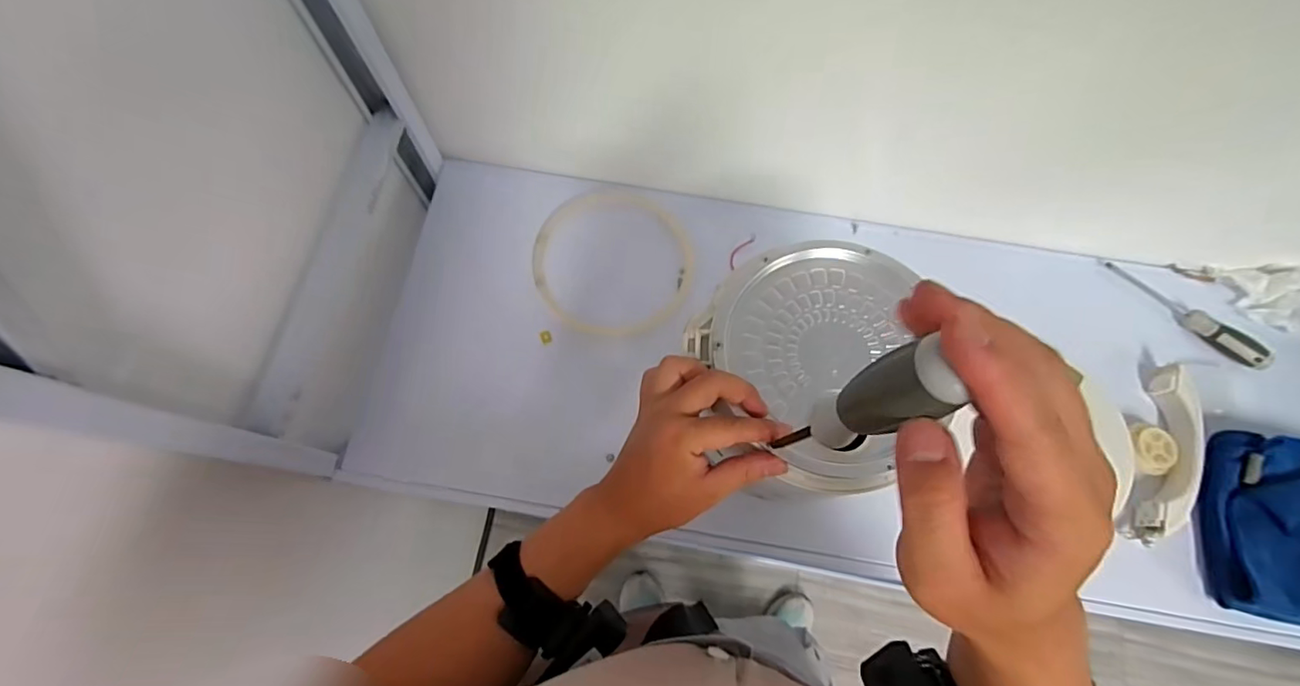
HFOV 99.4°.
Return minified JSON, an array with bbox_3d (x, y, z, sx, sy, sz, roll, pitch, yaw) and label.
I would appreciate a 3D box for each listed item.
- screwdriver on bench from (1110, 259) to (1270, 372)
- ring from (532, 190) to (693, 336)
[{"bbox_3d":[0.627,-0.033,0.645,0.188,0.025,0.031,41,75,12],"label":"screwdriver on bench"},{"bbox_3d":[-0.046,-0.099,0.660,0.184,0.017,0.196,0,71,-1],"label":"ring"}]

